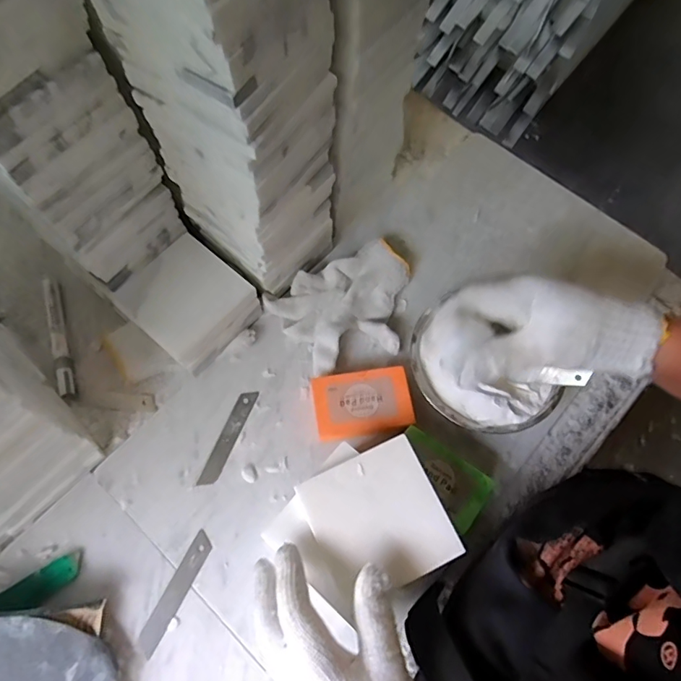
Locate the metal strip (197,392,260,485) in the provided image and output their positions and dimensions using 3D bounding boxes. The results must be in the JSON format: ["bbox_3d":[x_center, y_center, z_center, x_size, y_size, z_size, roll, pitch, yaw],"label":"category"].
[{"bbox_3d":[-0.111,0.095,0.475,0.017,0.004,0.099,21,67,6],"label":"metal strip"}]

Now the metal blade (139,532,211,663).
[{"bbox_3d":[-0.145,0.221,0.423,0.018,0.004,0.100,26,67,8],"label":"metal blade"}]

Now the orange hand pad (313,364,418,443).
[{"bbox_3d":[0.022,0.063,0.474,0.090,0.031,0.061,-8,67,-7],"label":"orange hand pad"}]

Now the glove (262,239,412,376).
[{"bbox_3d":[0.007,-0.034,0.512,0.153,0.033,0.116,-14,68,-9],"label":"glove"}]

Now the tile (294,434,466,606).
[{"bbox_3d":[0.030,0.139,0.374,0.098,0.007,0.098,-24,69,-10],"label":"tile"}]

